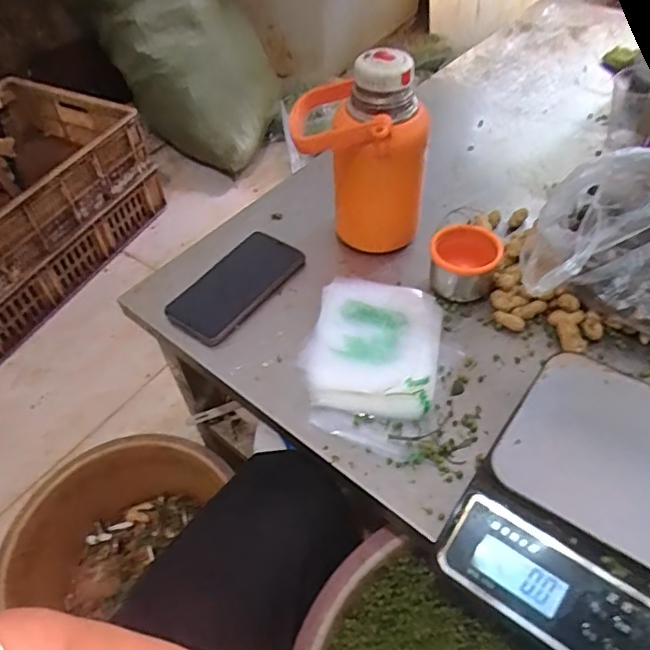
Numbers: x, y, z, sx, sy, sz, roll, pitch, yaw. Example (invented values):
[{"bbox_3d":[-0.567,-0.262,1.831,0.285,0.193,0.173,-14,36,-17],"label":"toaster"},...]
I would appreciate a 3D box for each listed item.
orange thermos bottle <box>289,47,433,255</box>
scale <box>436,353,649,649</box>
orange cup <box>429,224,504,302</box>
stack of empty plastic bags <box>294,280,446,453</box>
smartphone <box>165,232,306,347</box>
[{"bbox_3d":[0.039,-0.181,0.597,0.131,0.201,0.103,5,50,9],"label":"orange thermos bottle"},{"bbox_3d":[0.197,0.125,0.413,0.151,0.064,0.209,28,56,25],"label":"scale"},{"bbox_3d":[0.142,-0.063,0.581,0.069,0.057,0.069,-2,49,2],"label":"orange cup"},{"bbox_3d":[0.043,0.024,0.535,0.122,0.027,0.187,8,50,11],"label":"stack of empty plastic bags"},{"bbox_3d":[-0.097,-0.043,0.607,0.076,0.010,0.151,27,56,25],"label":"smartphone"}]

